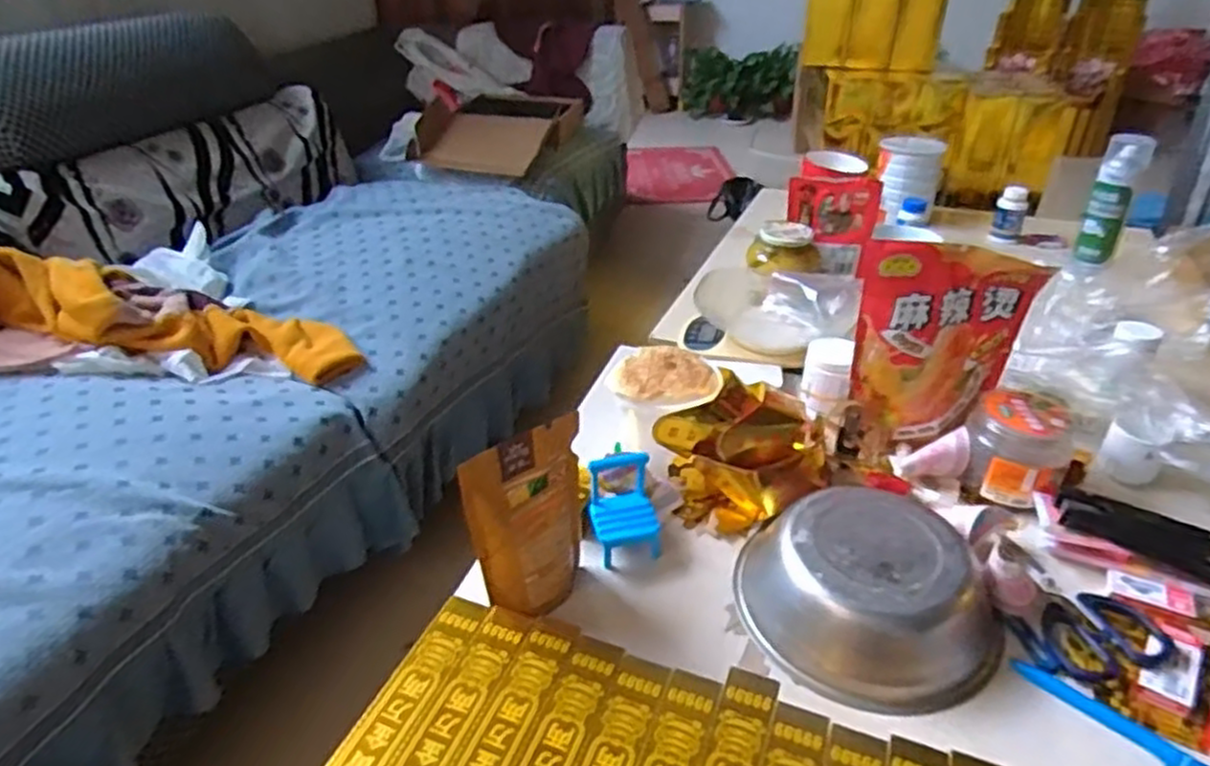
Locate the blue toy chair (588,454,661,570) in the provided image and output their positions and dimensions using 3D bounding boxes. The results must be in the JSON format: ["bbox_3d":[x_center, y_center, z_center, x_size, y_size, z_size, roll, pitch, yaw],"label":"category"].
[{"bbox_3d":[0.018,0.130,0.789,0.070,0.083,0.077,-8,33,-10],"label":"blue toy chair"}]

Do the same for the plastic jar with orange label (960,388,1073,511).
[{"bbox_3d":[0.464,0.075,0.848,0.104,0.093,0.106,19,38,29],"label":"plastic jar with orange label"}]

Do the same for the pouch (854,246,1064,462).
[{"bbox_3d":[0.385,-0.040,0.867,0.182,0.243,0.054,-4,33,-4],"label":"pouch"}]

